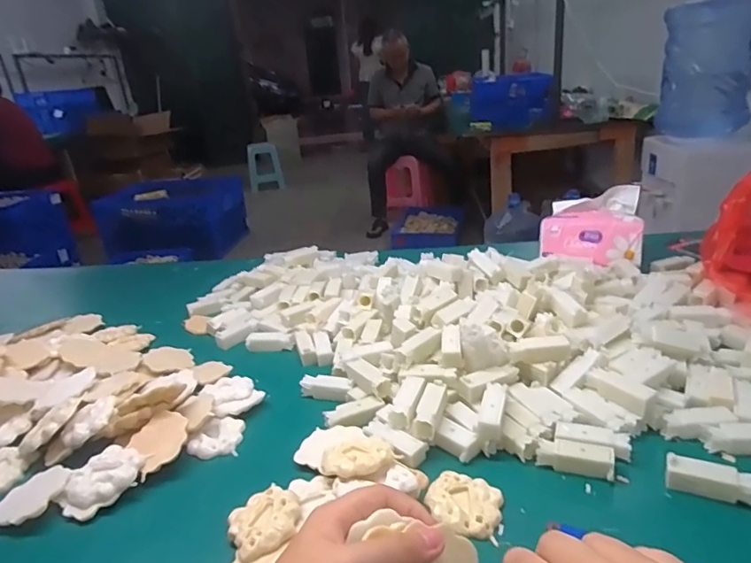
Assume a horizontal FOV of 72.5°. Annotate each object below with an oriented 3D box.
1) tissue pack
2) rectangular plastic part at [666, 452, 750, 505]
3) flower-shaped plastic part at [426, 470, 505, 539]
[{"bbox_3d":[0.335,-0.088,0.792,0.144,0.081,0.099,7,26,27],"label":"tissue pack"},{"bbox_3d":[0.261,0.153,0.397,0.061,0.018,0.018,6,26,25],"label":"rectangular plastic part"},{"bbox_3d":[0.069,0.177,0.409,0.059,0.007,0.055,-5,23,2],"label":"flower-shaped plastic part"}]

